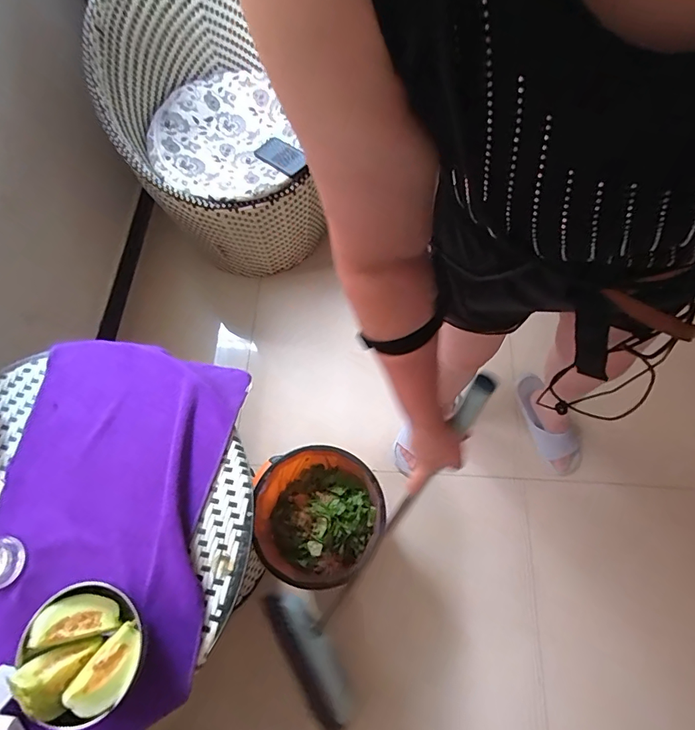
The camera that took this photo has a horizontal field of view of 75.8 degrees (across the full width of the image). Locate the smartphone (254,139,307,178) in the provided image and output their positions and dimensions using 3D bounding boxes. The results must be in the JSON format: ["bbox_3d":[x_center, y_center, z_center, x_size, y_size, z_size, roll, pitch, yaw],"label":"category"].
[{"bbox_3d":[-0.168,-0.534,1.143,0.166,0.012,0.076,40,83,27],"label":"smartphone"}]

